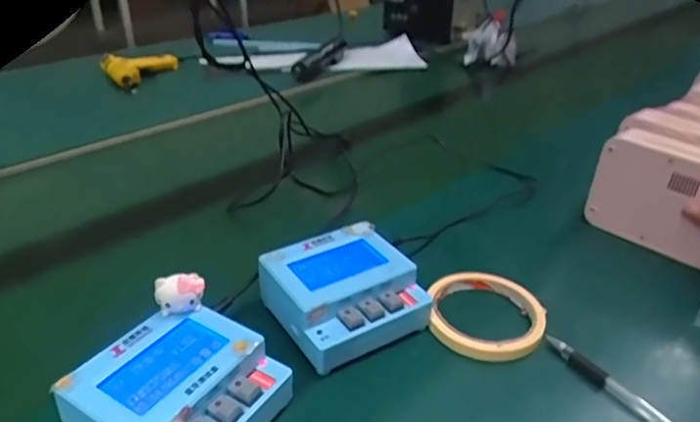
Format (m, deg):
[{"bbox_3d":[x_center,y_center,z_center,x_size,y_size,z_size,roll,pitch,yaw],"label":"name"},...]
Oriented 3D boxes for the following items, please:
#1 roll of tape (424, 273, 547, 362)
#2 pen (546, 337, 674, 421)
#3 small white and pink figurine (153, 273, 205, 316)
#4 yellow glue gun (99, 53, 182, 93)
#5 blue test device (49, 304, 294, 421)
[{"bbox_3d":[0.109,0.083,0.446,0.090,0.017,0.089,1,31,-1],"label":"roll of tape"},{"bbox_3d":[0.197,0.134,0.370,0.009,0.013,0.155,-18,36,-28],"label":"pen"},{"bbox_3d":[-0.112,0.056,0.370,0.031,0.024,0.017,-7,32,-13],"label":"small white and pink figurine"},{"bbox_3d":[-0.373,-0.257,1.005,0.132,0.036,0.124,-12,33,-20],"label":"yellow glue gun"},{"bbox_3d":[-0.104,0.116,0.340,0.095,0.049,0.108,19,35,27],"label":"blue test device"}]

